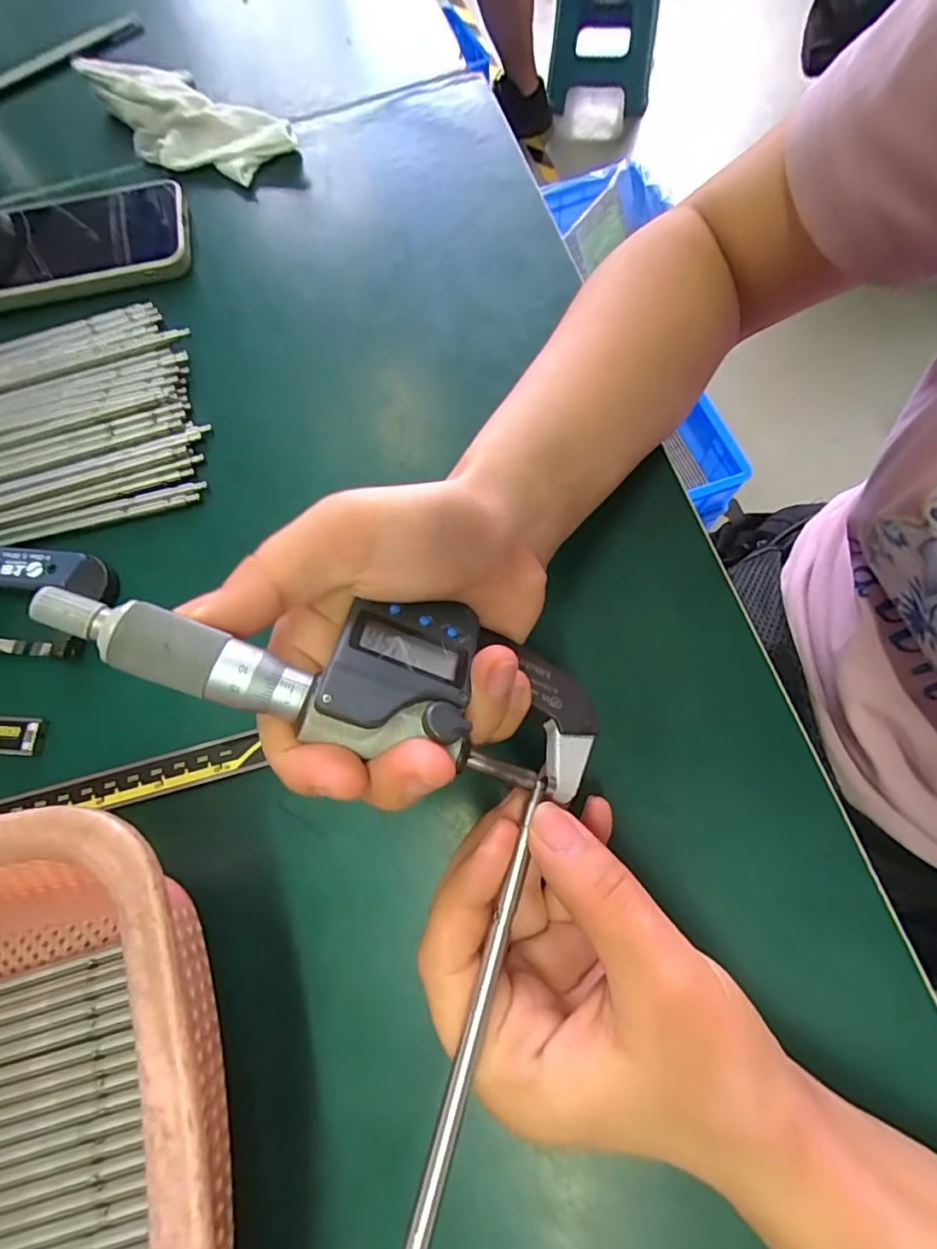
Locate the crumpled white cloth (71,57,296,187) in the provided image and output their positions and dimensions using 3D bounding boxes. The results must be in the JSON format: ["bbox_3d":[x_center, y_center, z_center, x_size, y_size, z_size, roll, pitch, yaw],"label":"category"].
[{"bbox_3d":[-0.192,-0.337,0.360,0.155,0.026,0.065,36,77,15],"label":"crumpled white cloth"}]

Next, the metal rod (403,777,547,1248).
[{"bbox_3d":[-0.004,0.119,0.133,0.005,0.004,0.162,17,67,7],"label":"metal rod"}]

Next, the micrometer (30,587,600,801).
[{"bbox_3d":[-0.029,0.014,0.155,0.156,0.024,0.050,13,69,-21],"label":"micrometer"}]

